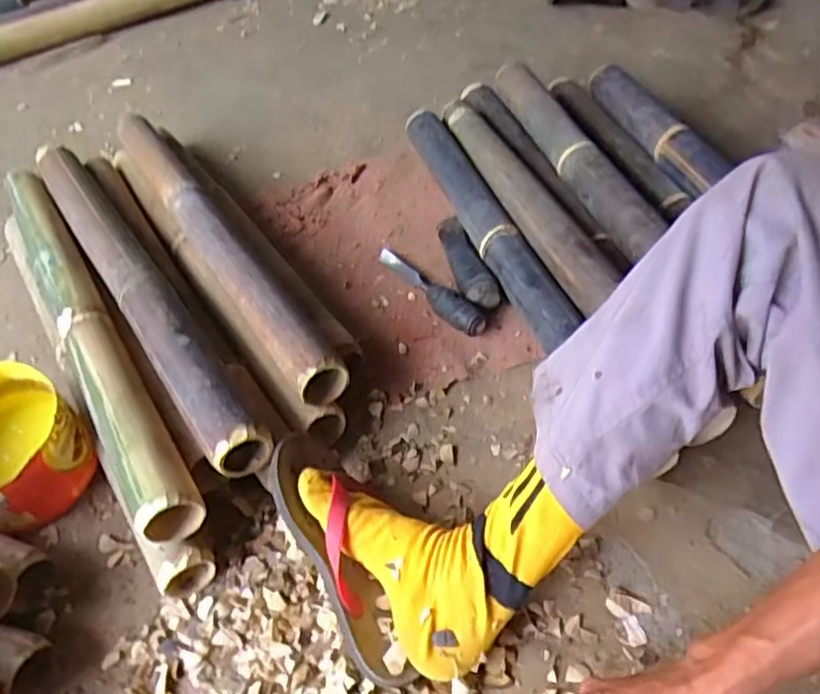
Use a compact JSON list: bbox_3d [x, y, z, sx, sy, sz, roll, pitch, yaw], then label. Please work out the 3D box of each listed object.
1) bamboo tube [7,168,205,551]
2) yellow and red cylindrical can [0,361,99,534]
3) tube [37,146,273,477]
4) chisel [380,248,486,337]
[{"bbox_3d":[-0.374,-0.038,0.729,0.054,0.053,0.622,-27,52,-19],"label":"bamboo tube"},{"bbox_3d":[-0.419,0.105,0.667,0.152,0.097,0.144,23,54,23],"label":"yellow and red cylindrical can"},{"bbox_3d":[-0.333,-0.088,0.773,0.073,0.059,0.641,-30,53,-21],"label":"tube"},{"bbox_3d":[0.022,-0.075,0.816,0.031,0.031,0.196,-32,54,-22],"label":"chisel"}]

